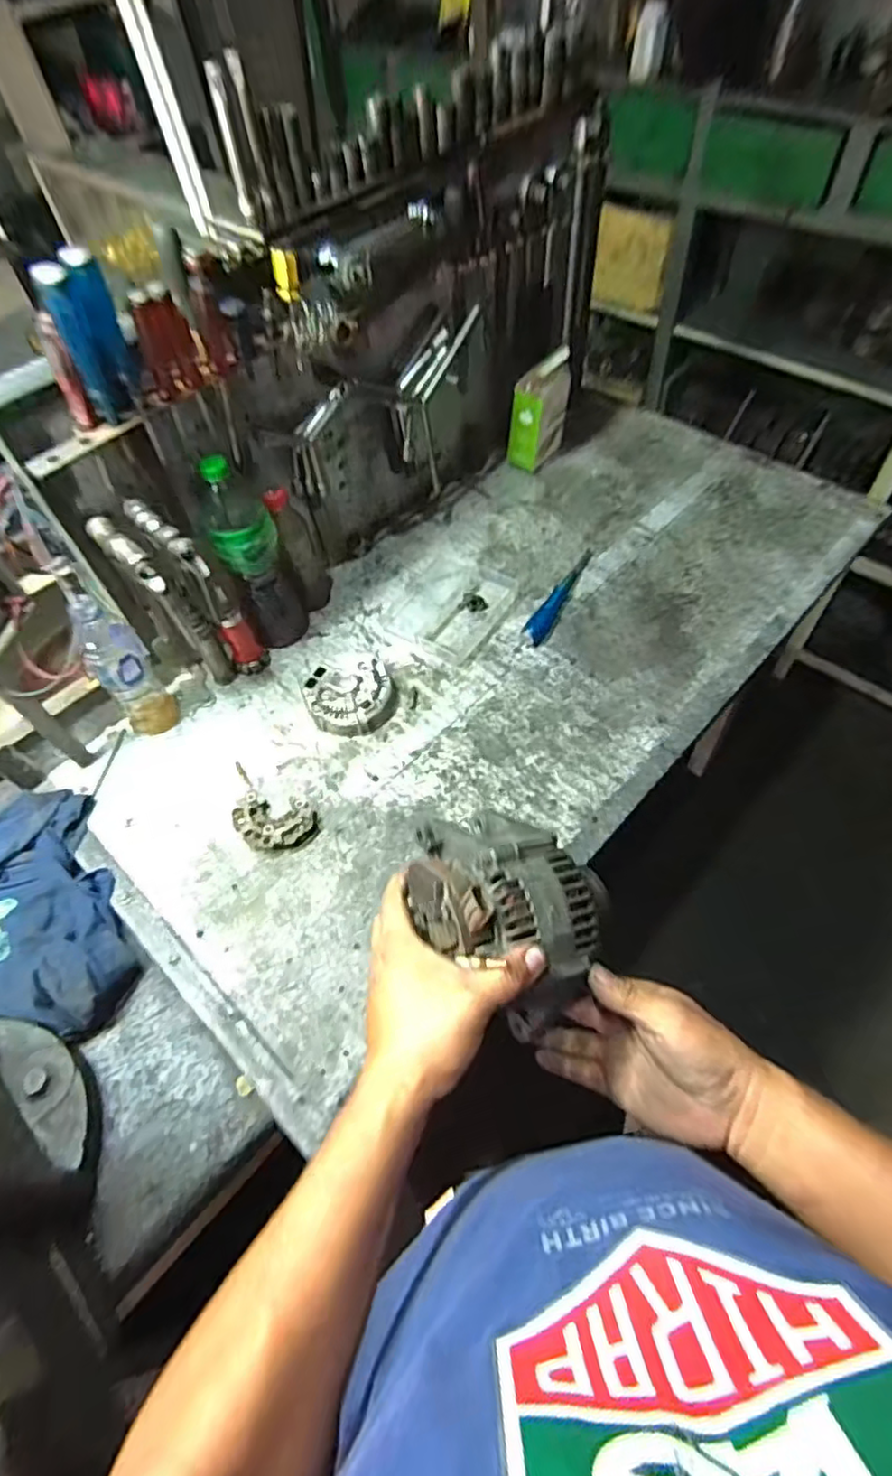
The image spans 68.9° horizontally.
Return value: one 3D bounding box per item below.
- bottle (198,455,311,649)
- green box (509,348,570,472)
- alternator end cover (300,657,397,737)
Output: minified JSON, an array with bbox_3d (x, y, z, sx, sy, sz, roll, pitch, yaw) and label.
[{"bbox_3d":[-0.240,-0.227,0.826,0.077,0.271,0.065,-20,57,-8],"label":"bottle"},{"bbox_3d":[0.153,-0.519,1.037,0.054,0.163,0.097,37,67,25],"label":"green box"},{"bbox_3d":[-0.125,-0.057,0.845,0.114,0.038,0.108,-14,57,-4],"label":"alternator end cover"}]

